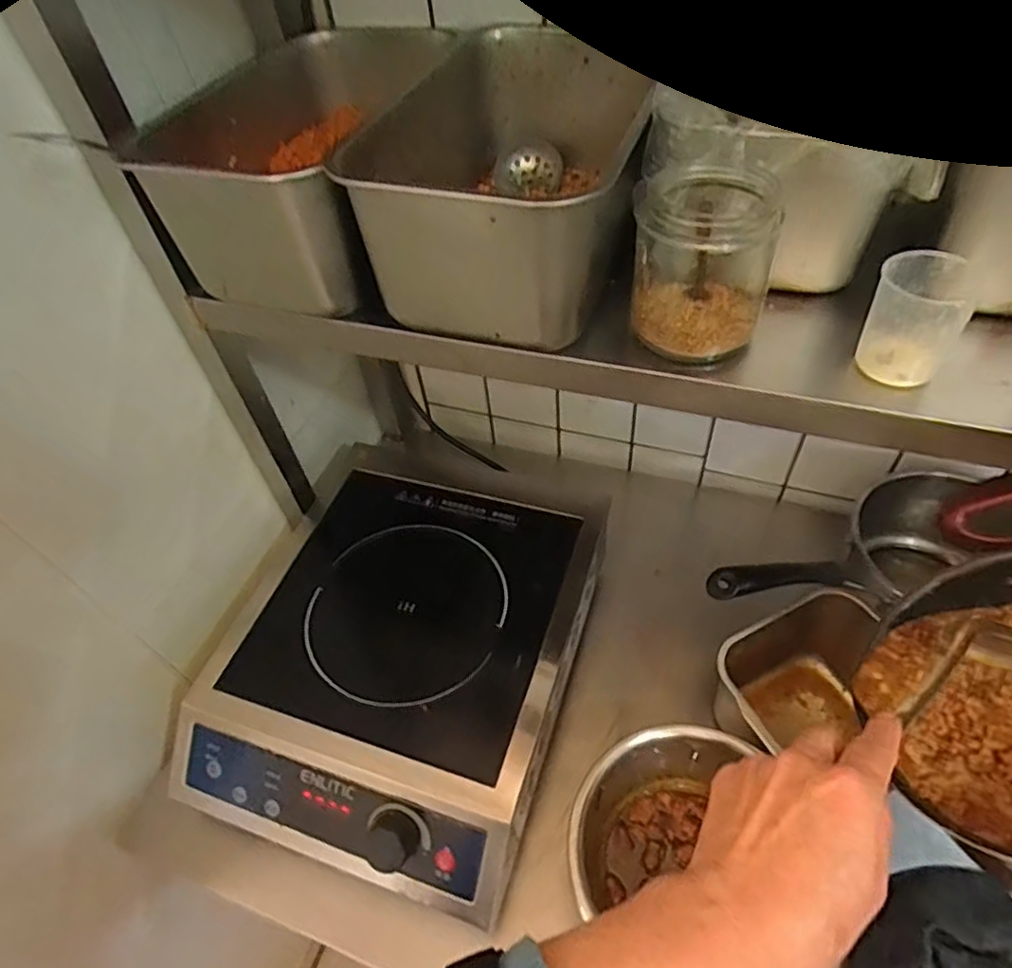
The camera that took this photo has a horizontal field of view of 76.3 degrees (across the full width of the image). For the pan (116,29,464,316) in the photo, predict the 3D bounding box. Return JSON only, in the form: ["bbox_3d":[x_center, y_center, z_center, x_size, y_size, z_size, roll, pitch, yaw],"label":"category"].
[{"bbox_3d":[-0.152,-0.263,0.517,0.186,0.117,0.238,11,53,15],"label":"pan"}]

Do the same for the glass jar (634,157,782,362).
[{"bbox_3d":[0.125,-0.140,0.414,0.085,0.101,0.084,-3,50,4],"label":"glass jar"}]

